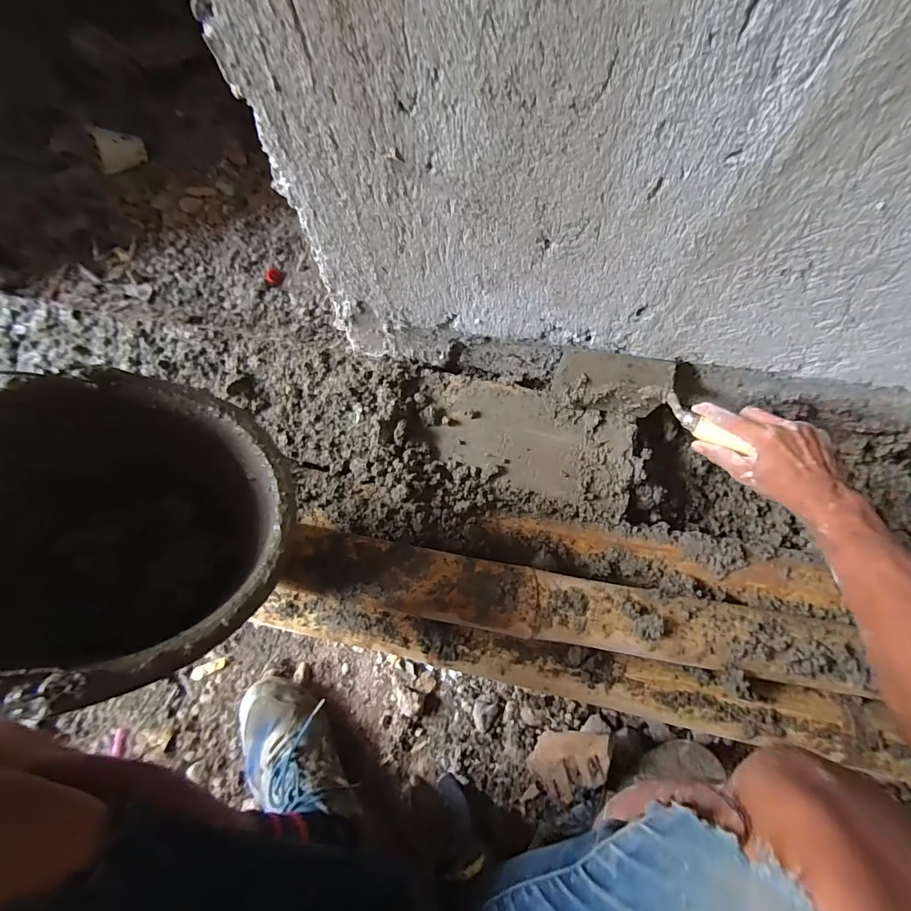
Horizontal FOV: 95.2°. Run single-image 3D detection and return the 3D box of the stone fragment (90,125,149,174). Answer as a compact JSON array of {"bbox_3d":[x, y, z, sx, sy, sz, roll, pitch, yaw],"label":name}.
[{"bbox_3d":[-0.727,-0.659,0.890,0.094,0.066,0.068,-23,73,-7],"label":"stone fragment"}]

